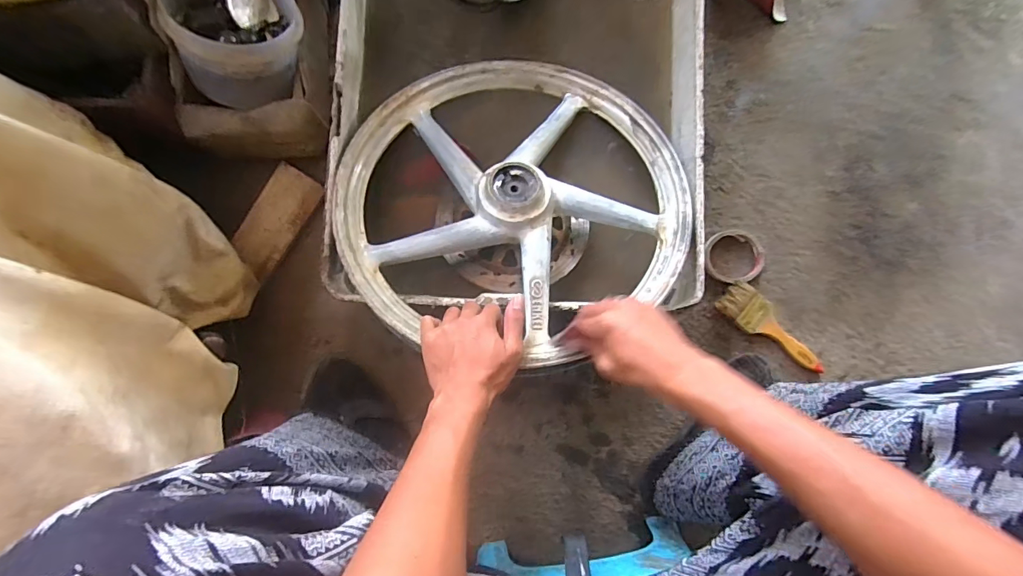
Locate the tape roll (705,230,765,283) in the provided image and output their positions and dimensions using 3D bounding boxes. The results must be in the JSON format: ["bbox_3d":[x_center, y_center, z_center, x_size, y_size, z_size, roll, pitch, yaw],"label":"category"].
[{"bbox_3d":[0.340,-0.048,0.697,0.093,0.018,0.081,-10,86,-6],"label":"tape roll"}]

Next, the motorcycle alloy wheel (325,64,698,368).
[{"bbox_3d":[-0.005,-0.111,0.609,0.438,0.100,0.438,1,68,-2],"label":"motorcycle alloy wheel"}]

